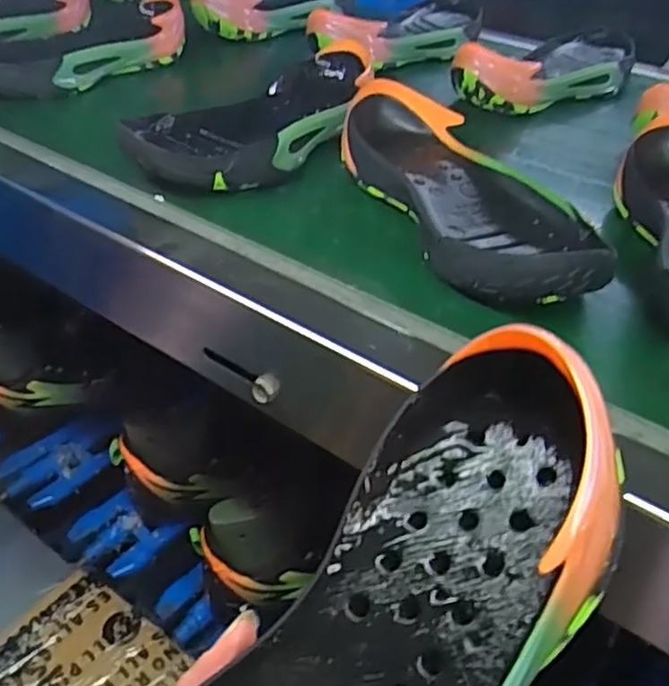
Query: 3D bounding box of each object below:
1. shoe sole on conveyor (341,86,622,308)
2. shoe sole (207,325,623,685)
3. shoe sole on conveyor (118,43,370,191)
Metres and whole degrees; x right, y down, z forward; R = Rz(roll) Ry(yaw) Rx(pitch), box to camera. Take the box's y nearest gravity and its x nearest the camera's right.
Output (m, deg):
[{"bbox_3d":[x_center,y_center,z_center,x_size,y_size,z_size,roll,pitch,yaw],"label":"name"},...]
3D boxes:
[{"bbox_3d":[0.089,-0.104,0.470,0.104,0.054,0.265,-11,38,-17],"label":"shoe sole on conveyor"},{"bbox_3d":[0.002,0.115,0.212,0.095,0.038,0.262,32,76,35],"label":"shoe sole"},{"bbox_3d":[-0.053,-0.182,0.560,0.098,0.052,0.268,26,43,29],"label":"shoe sole on conveyor"}]

